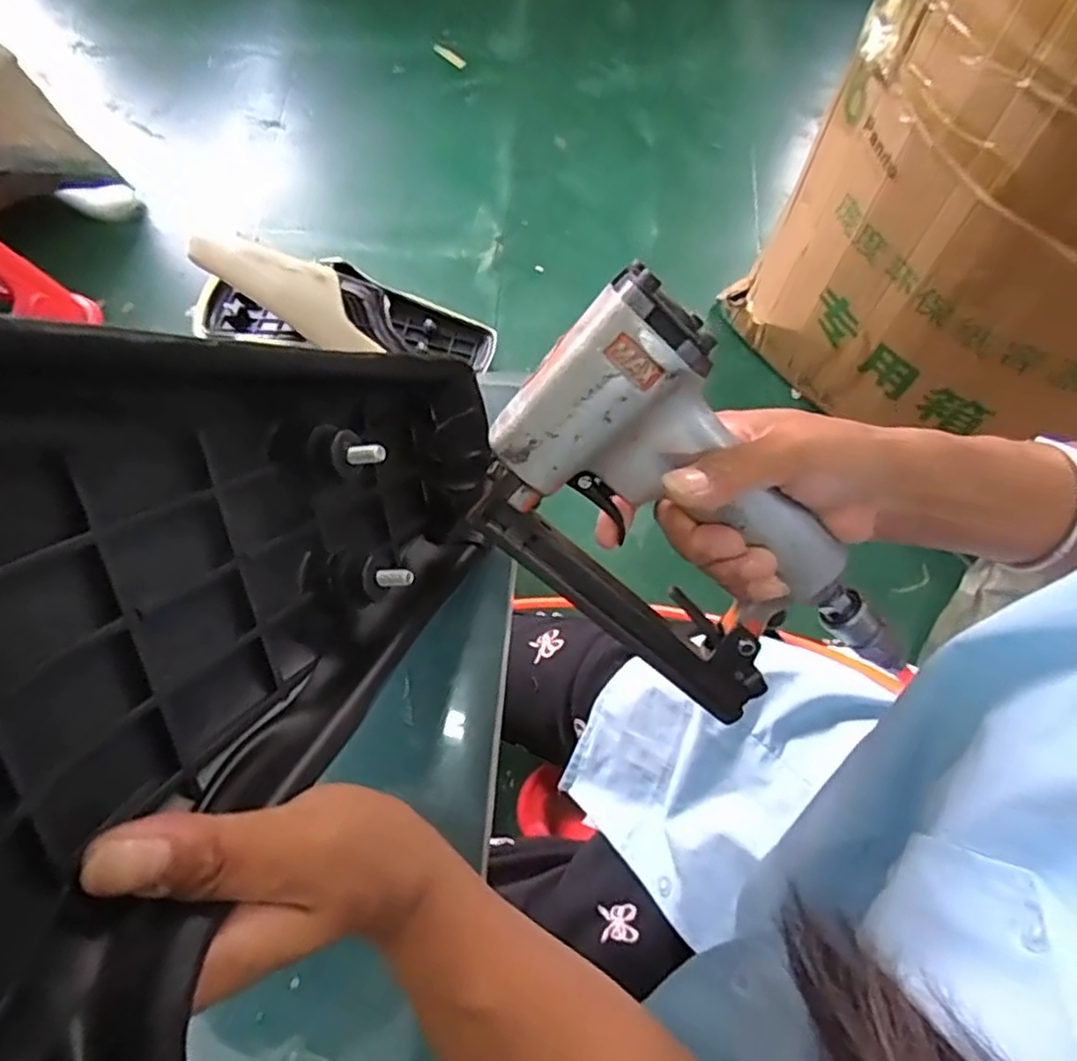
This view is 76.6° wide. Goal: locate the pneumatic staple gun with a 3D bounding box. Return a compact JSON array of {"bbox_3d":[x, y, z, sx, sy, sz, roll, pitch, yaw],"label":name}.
[{"bbox_3d":[0.061,-0.002,0.315,0.116,0.206,0.048,-33,27,20],"label":"pneumatic staple gun"}]

